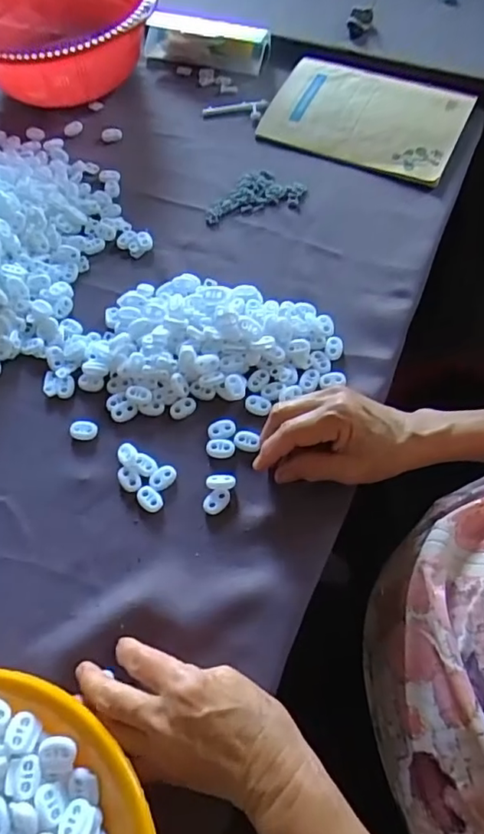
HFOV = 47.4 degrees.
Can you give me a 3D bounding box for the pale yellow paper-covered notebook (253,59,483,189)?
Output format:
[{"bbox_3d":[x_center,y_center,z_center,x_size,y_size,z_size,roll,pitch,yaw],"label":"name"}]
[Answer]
[{"bbox_3d":[0.133,-0.329,0.596,0.203,0.017,0.137,22,66,14],"label":"pale yellow paper-covered notebook"}]

